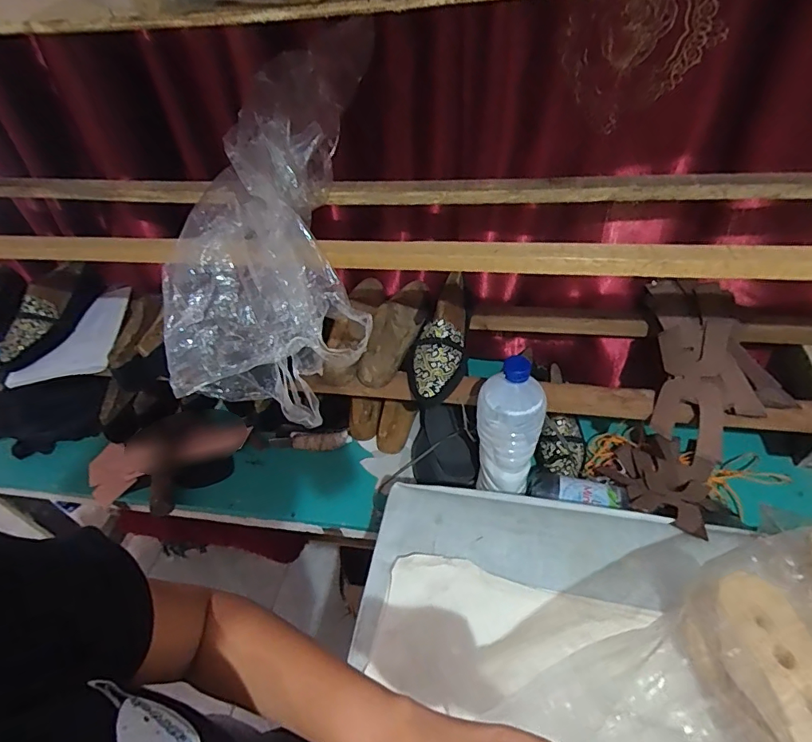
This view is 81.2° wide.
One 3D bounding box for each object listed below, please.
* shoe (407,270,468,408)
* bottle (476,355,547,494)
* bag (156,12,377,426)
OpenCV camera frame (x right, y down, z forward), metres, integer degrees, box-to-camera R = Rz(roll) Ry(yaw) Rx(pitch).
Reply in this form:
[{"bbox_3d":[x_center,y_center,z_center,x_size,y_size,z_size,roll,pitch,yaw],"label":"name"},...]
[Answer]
[{"bbox_3d":[0.051,-0.058,0.712,0.088,0.074,0.232,10,61,15],"label":"shoe"},{"bbox_3d":[0.138,0.085,0.654,0.071,0.249,0.088,-27,49,-20],"label":"bottle"},{"bbox_3d":[-0.147,-0.168,0.536,0.213,0.145,0.435,0,70,6],"label":"bag"}]

